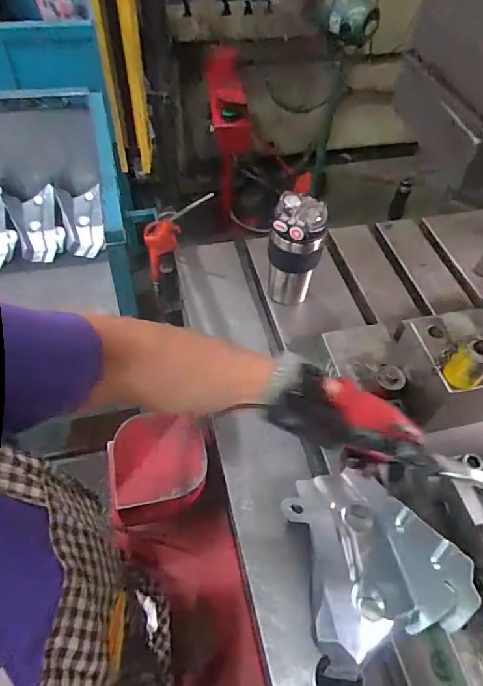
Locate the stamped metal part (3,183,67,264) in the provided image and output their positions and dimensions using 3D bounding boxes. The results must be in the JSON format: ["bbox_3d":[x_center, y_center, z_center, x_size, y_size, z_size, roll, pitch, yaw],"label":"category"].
[{"bbox_3d":[-0.565,-0.324,1.271,0.125,0.034,0.199,-17,90,-14],"label":"stamped metal part"}]

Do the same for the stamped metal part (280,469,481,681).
[{"bbox_3d":[0.131,0.231,0.507,0.155,0.109,0.195,-15,55,-15],"label":"stamped metal part"}]

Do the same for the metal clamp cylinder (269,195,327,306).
[{"bbox_3d":[0.083,-0.138,0.723,0.077,0.194,0.074,11,53,4],"label":"metal clamp cylinder"}]

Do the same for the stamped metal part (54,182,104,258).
[{"bbox_3d":[-0.449,-0.341,1.290,0.115,0.031,0.198,-7,84,-5],"label":"stamped metal part"}]

